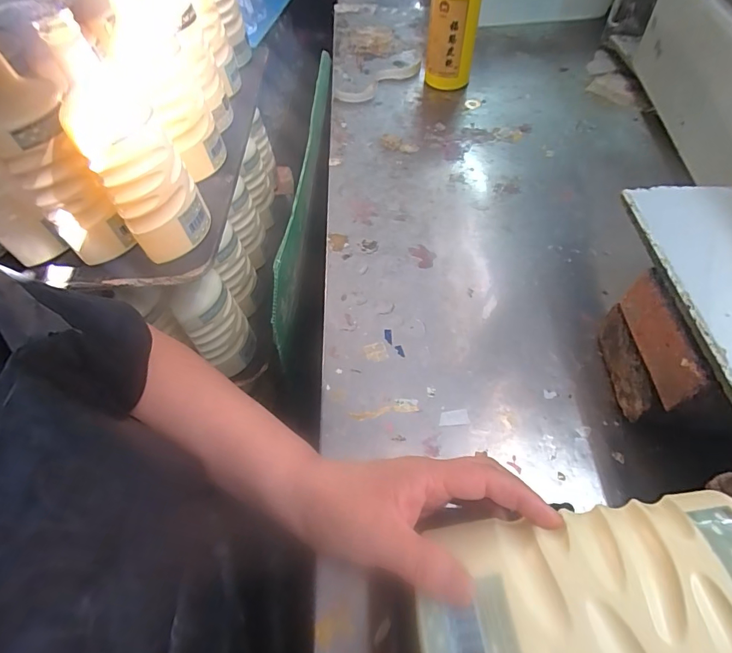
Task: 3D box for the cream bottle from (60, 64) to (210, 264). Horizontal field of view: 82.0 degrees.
[{"bbox_3d":[-0.239,-0.166,0.451,0.088,0.191,0.060,-28,58,-15],"label":"cream bottle"}]

